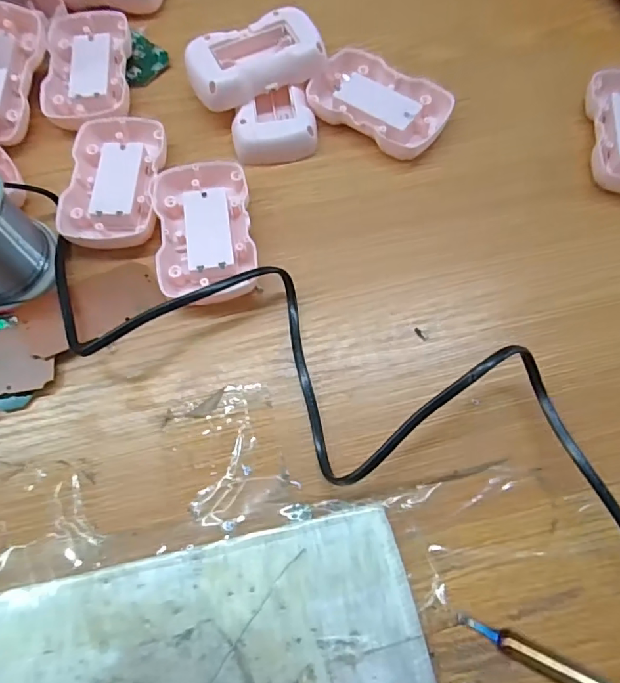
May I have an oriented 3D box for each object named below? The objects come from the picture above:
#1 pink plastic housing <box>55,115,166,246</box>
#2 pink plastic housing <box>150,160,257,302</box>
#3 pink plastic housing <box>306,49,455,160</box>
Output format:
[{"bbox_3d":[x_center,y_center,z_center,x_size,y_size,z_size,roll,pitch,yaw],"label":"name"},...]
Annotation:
[{"bbox_3d":[-0.118,-0.096,0.300,0.055,0.017,0.090,0,69,1],"label":"pink plastic housing"},{"bbox_3d":[-0.061,-0.065,0.285,0.053,0.016,0.084,-9,69,-2],"label":"pink plastic housing"},{"bbox_3d":[0.044,-0.153,0.317,0.087,0.014,0.055,34,73,13],"label":"pink plastic housing"}]

